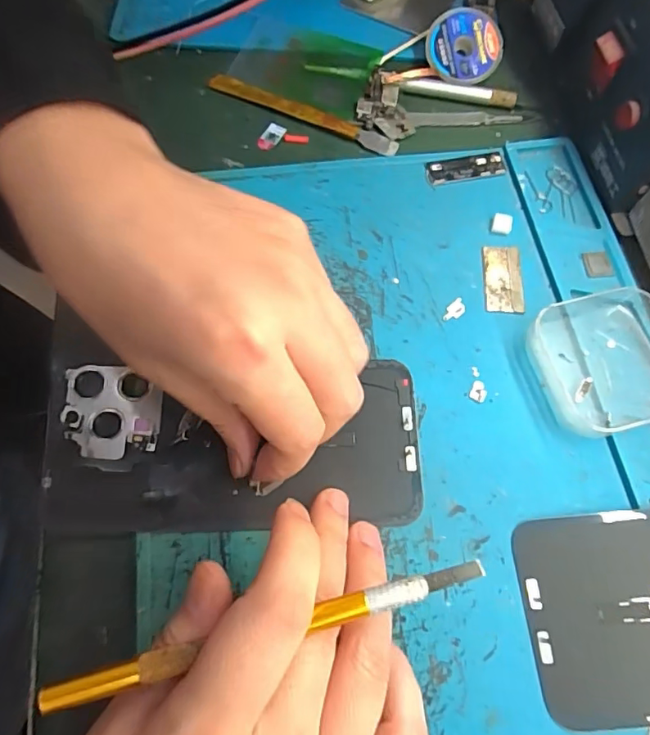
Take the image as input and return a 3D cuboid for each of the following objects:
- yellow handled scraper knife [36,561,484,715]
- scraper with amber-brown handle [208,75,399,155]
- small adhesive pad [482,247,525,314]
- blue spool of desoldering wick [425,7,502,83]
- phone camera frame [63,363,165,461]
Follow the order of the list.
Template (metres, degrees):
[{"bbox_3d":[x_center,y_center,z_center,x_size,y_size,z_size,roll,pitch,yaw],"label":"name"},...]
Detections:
[{"bbox_3d":[-0.014,0.080,0.154,0.136,0.004,0.008,-11,68,-10],"label":"yellow handled scraper knife"},{"bbox_3d":[-0.013,-0.151,0.298,0.120,0.005,0.011,24,69,8],"label":"scraper with amber-brown handle"},{"bbox_3d":[0.091,-0.046,0.255,0.020,0.004,0.038,3,67,0],"label":"small adhesive pad"},{"bbox_3d":[0.085,-0.195,0.309,0.045,0.009,0.045,0,96,1],"label":"blue spool of desoldering wick"},{"bbox_3d":[-0.093,0.019,0.218,0.040,0.005,0.040,-1,67,-2],"label":"phone camera frame"}]

